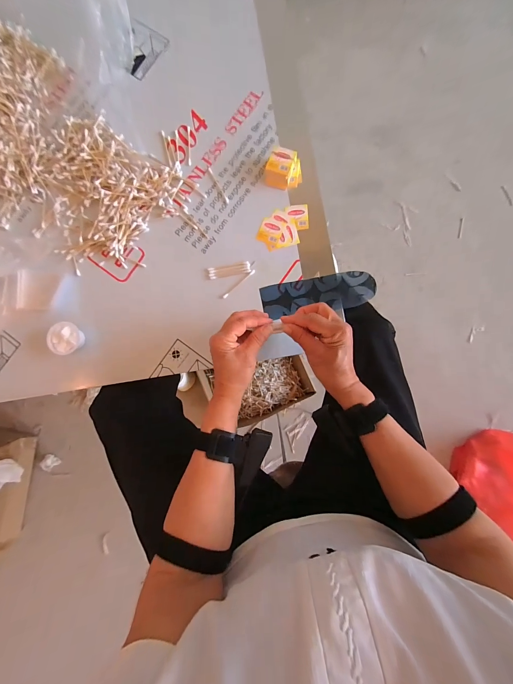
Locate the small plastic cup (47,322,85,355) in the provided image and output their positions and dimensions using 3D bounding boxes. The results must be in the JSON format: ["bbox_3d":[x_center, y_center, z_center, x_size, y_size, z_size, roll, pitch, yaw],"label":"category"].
[{"bbox_3d":[-0.315,-0.005,0.446,0.052,0.035,0.052,9,87,3],"label":"small plastic cup"}]

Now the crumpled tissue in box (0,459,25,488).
[{"bbox_3d":[-0.770,0.395,0.803,0.049,0.067,0.115,-5,86,2],"label":"crumpled tissue in box"}]

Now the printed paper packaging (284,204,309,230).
[{"bbox_3d":[0.072,-0.218,0.458,0.038,0.004,0.044,-6,86,2],"label":"printed paper packaging"}]

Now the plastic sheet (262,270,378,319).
[{"bbox_3d":[0.106,-0.081,0.451,0.191,0.011,0.060,-9,84,4],"label":"plastic sheet"}]

